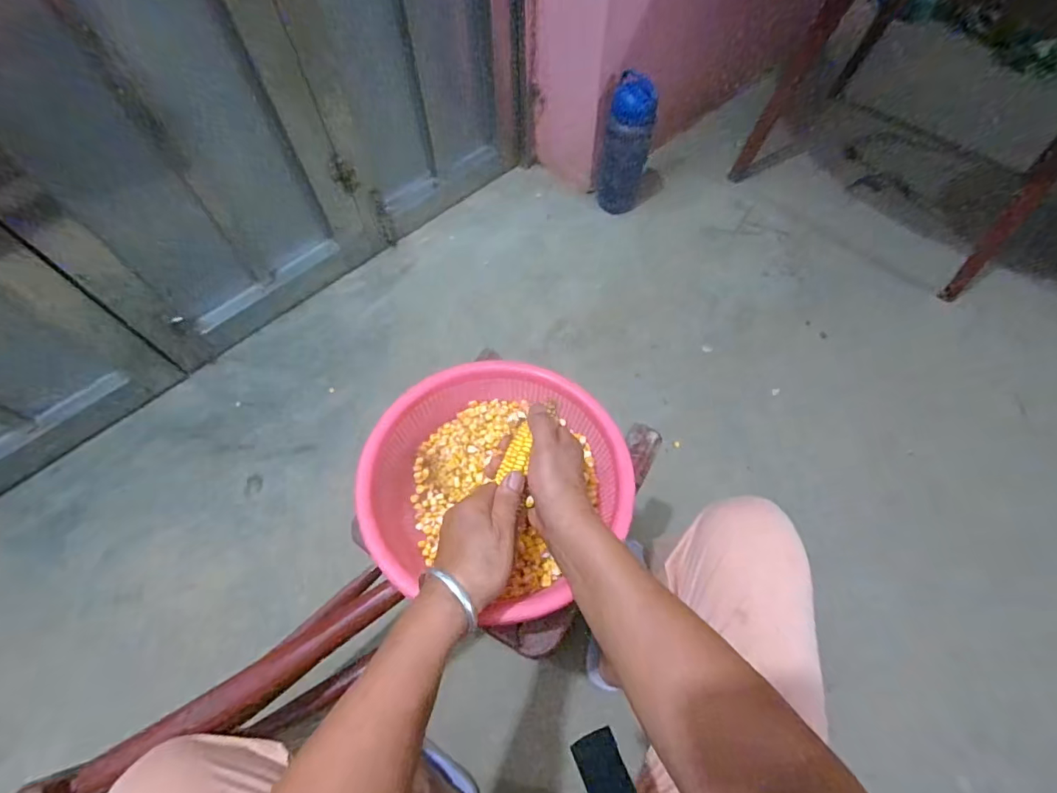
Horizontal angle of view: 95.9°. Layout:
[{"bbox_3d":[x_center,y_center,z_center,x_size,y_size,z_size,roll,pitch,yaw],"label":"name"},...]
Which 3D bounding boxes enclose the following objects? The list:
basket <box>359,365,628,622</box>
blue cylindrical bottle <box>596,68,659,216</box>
[{"bbox_3d":[-0.031,0.098,0.525,0.270,0.090,0.253,0,61,0],"label":"basket"},{"bbox_3d":[0.236,-0.602,1.161,0.107,0.298,0.105,0,61,0],"label":"blue cylindrical bottle"}]

